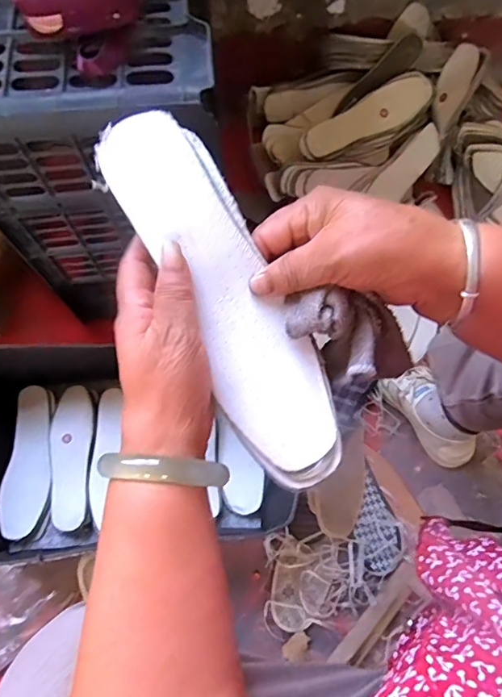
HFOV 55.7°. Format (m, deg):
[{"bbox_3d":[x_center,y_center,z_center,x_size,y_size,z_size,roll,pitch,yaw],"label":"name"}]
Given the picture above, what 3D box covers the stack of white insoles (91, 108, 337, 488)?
[{"bbox_3d":[-0.013,-0.029,0.291,0.064,0.015,0.237,-29,95,-13],"label":"stack of white insoles"}]

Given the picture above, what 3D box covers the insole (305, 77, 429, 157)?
[{"bbox_3d":[0.220,-0.424,0.876,0.245,0.079,0.016,-28,41,0],"label":"insole"}]

